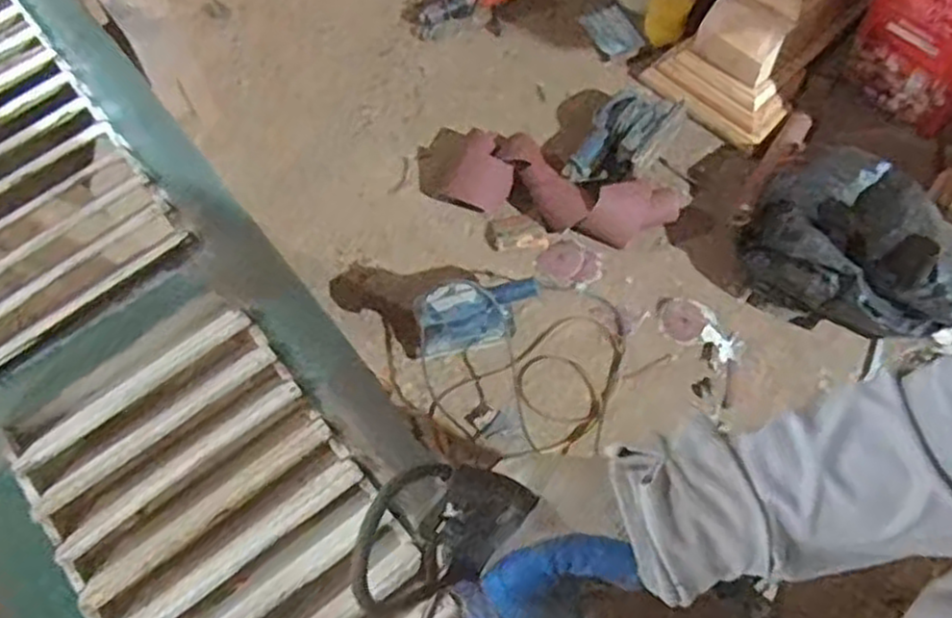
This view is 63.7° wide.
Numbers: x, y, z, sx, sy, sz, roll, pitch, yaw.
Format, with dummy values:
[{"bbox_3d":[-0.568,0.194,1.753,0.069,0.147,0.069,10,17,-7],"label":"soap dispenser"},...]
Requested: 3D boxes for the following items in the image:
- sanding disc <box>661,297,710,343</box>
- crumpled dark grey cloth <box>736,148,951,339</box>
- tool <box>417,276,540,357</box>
[{"bbox_3d":[0.391,0.020,1.438,0.079,0.004,0.087,33,75,16],"label":"sanding disc"},{"bbox_3d":[0.683,-0.119,1.398,0.350,0.196,0.313,25,67,14],"label":"crumpled dark grey cloth"},{"bbox_3d":[0.006,0.007,1.369,0.233,0.150,0.082,-12,64,-3],"label":"tool"}]

